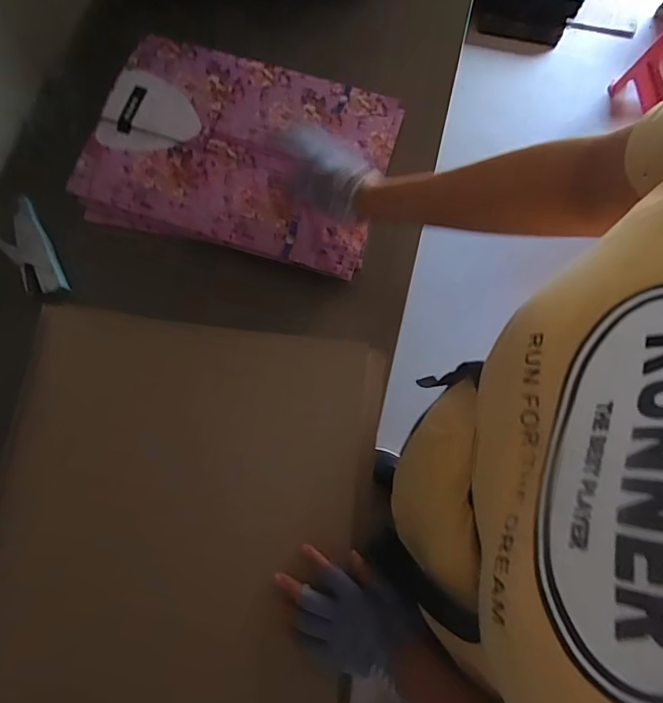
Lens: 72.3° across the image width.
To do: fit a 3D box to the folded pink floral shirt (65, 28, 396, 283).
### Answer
[{"bbox_3d":[-0.126,-0.277,0.628,0.396,0.034,0.280,16,75,4],"label":"folded pink floral shirt"}]

